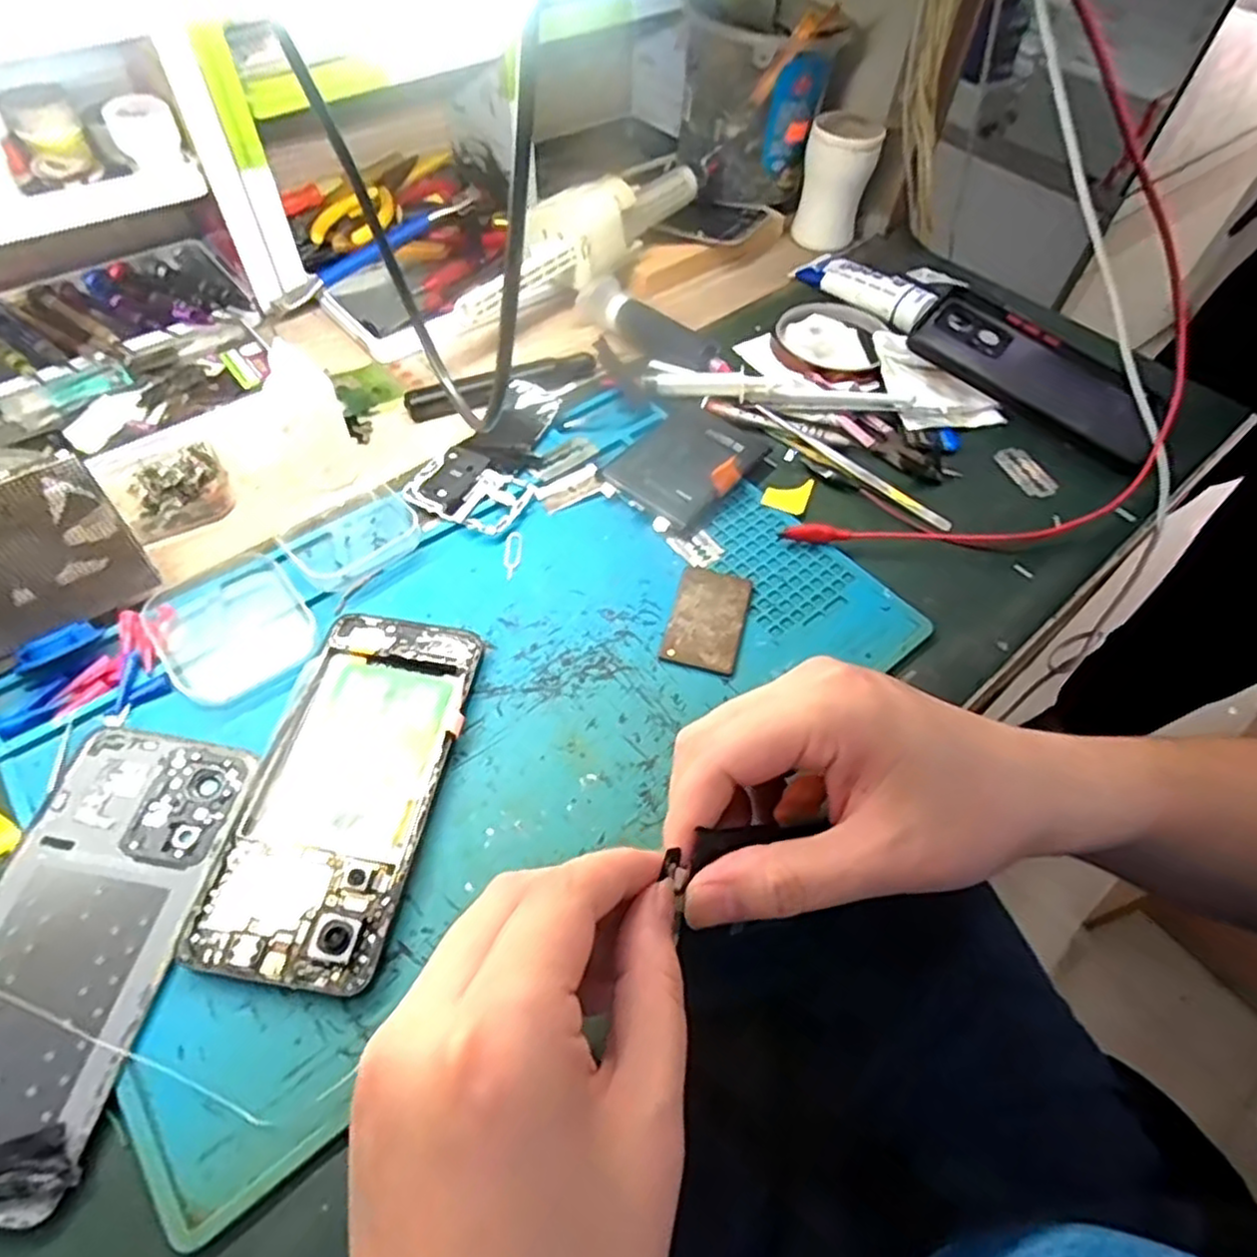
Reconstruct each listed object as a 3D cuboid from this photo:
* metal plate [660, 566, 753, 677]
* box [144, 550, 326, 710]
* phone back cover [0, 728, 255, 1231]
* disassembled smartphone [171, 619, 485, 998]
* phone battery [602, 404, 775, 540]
[{"bbox_3d":[0.040,-0.005,0.364,0.036,0.004,0.062,15,55,6],"label":"metal plate"},{"bbox_3d":[-0.188,-0.003,0.341,0.065,0.020,0.076,-32,63,-24],"label":"box"},{"bbox_3d":[-0.202,0.112,0.261,0.072,0.008,0.158,7,55,1],"label":"phone back cover"},{"bbox_3d":[-0.116,0.062,0.304,0.072,0.007,0.159,10,55,3],"label":"disassembled smartphone"},{"bbox_3d":[0.033,-0.099,0.424,0.067,0.010,0.087,32,60,23],"label":"phone battery"}]

